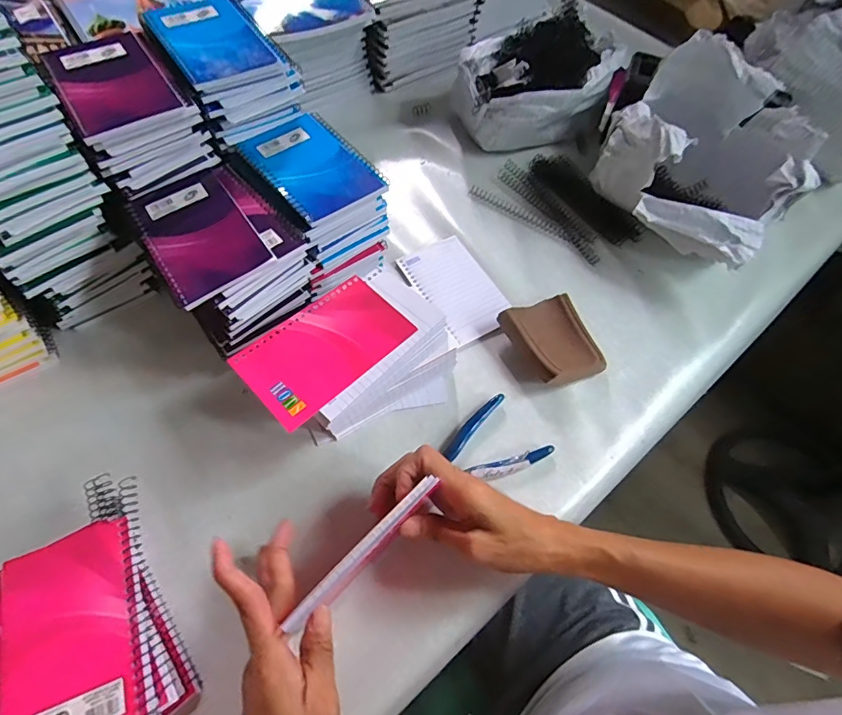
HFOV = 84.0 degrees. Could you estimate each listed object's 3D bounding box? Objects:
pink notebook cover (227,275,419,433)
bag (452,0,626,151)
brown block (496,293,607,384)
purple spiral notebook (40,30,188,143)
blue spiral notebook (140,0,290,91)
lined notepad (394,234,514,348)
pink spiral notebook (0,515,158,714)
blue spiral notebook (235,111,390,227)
[{"bbox_3d":[-0.076,-0.010,0.374,0.128,0.005,0.079,-40,69,-23],"label":"pink notebook cover"},{"bbox_3d":[0.143,-0.346,0.596,0.196,0.129,0.133,6,60,0],"label":"bag"},{"bbox_3d":[0.136,-0.016,0.468,0.087,0.027,0.092,-23,64,-16],"label":"brown block"},{"bbox_3d":[-0.259,-0.231,0.392,0.079,0.013,0.116,-29,66,-19],"label":"purple spiral notebook"},{"bbox_3d":[-0.191,-0.295,0.432,0.091,0.011,0.123,-31,66,-19],"label":"blue spiral notebook"},{"bbox_3d":[0.039,-0.077,0.509,0.079,0.008,0.130,-27,65,-17],"label":"lined notepad"},{"bbox_3d":[-0.218,0.177,0.294,0.081,0.008,0.134,-19,63,-14],"label":"pink spiral notebook"},{"bbox_3d":[-0.104,-0.183,0.444,0.090,0.016,0.125,-37,68,-22],"label":"blue spiral notebook"}]

